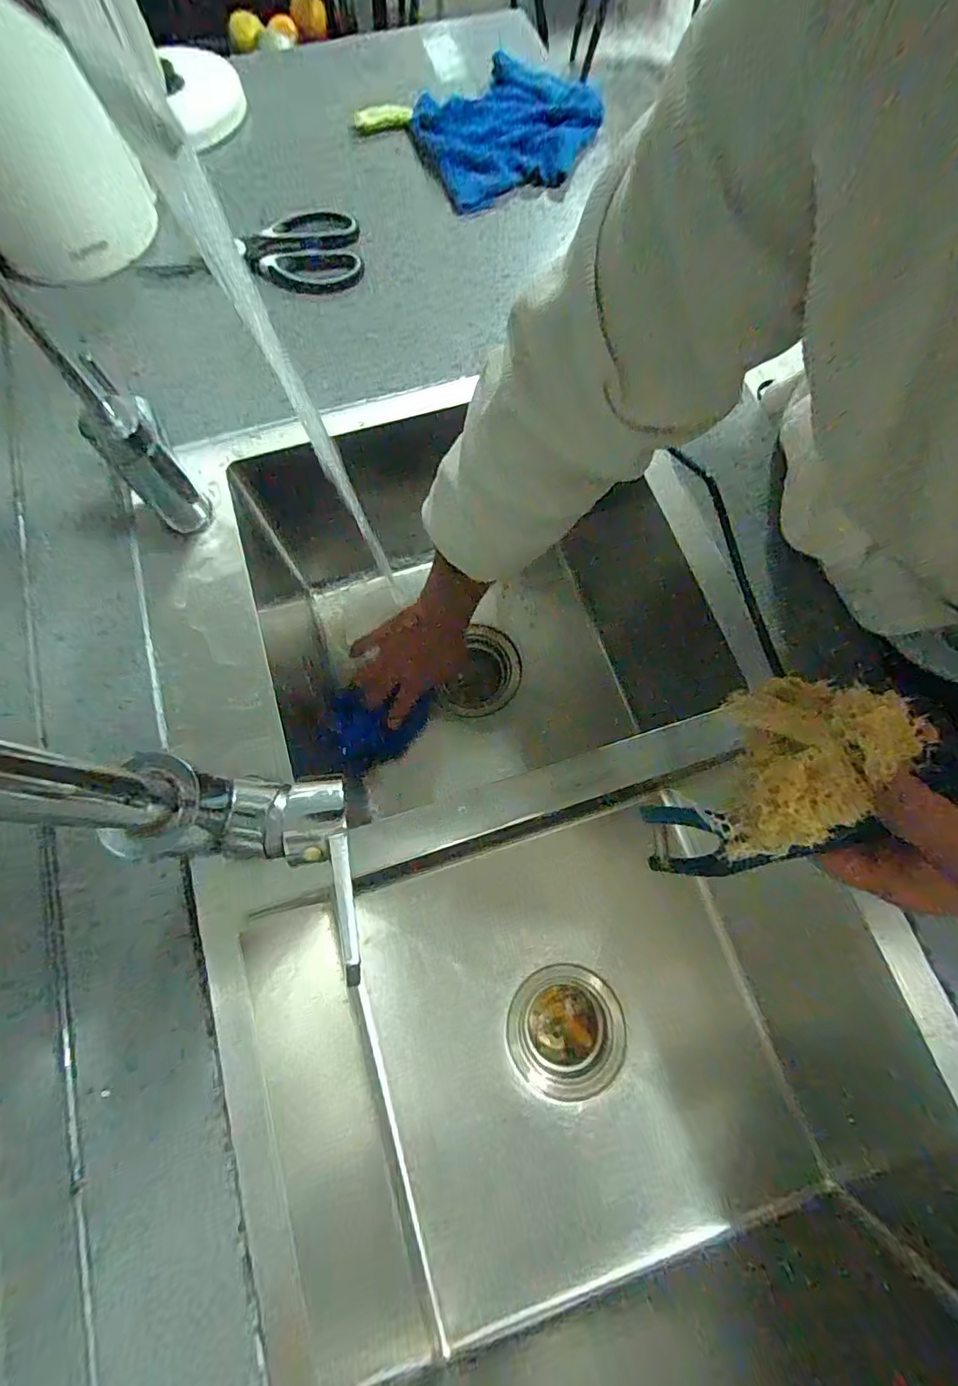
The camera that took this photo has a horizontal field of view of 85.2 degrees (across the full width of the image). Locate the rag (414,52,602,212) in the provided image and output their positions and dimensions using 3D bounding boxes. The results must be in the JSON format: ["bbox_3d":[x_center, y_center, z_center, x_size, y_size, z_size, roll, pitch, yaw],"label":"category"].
[{"bbox_3d":[0.032,-0.547,0.507,0.181,0.031,0.141,-25,76,-9],"label":"rag"}]

